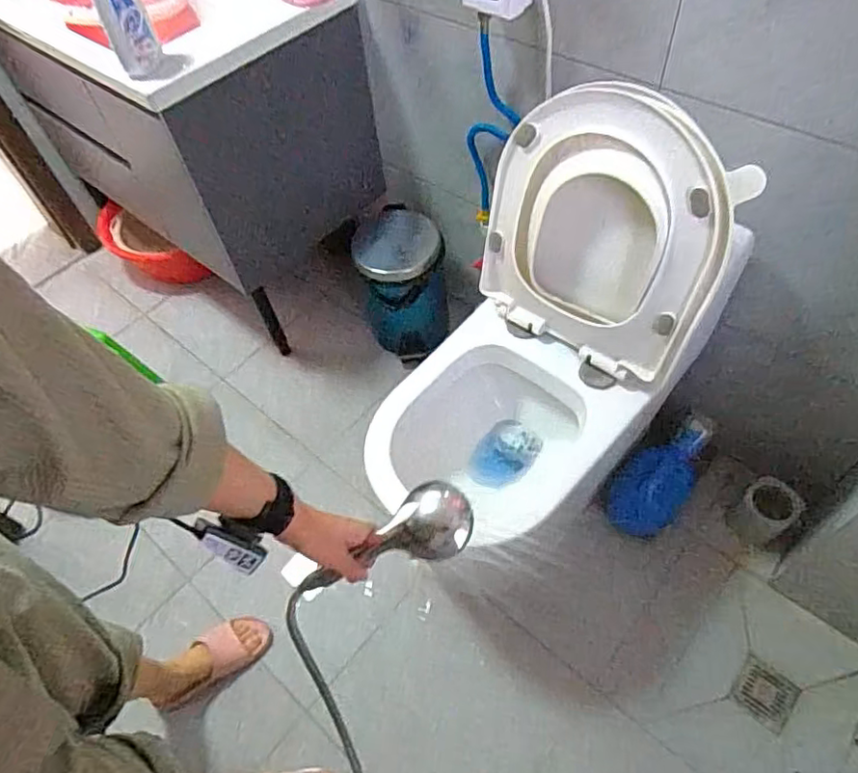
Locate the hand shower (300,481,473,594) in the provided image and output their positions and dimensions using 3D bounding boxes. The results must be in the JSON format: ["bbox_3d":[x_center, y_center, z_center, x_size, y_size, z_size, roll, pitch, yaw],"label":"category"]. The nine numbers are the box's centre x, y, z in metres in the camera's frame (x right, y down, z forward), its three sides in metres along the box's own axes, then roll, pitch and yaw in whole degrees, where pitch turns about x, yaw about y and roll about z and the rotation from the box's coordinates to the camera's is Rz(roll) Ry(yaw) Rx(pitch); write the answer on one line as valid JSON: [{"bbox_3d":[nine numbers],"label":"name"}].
[{"bbox_3d":[-0.059,0.177,0.674,0.231,0.049,0.090,-29,52,19],"label":"hand shower"}]

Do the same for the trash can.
[{"bbox_3d":[-0.063,-0.272,1.564,0.253,0.356,0.236,37,65,26],"label":"trash can"}]

